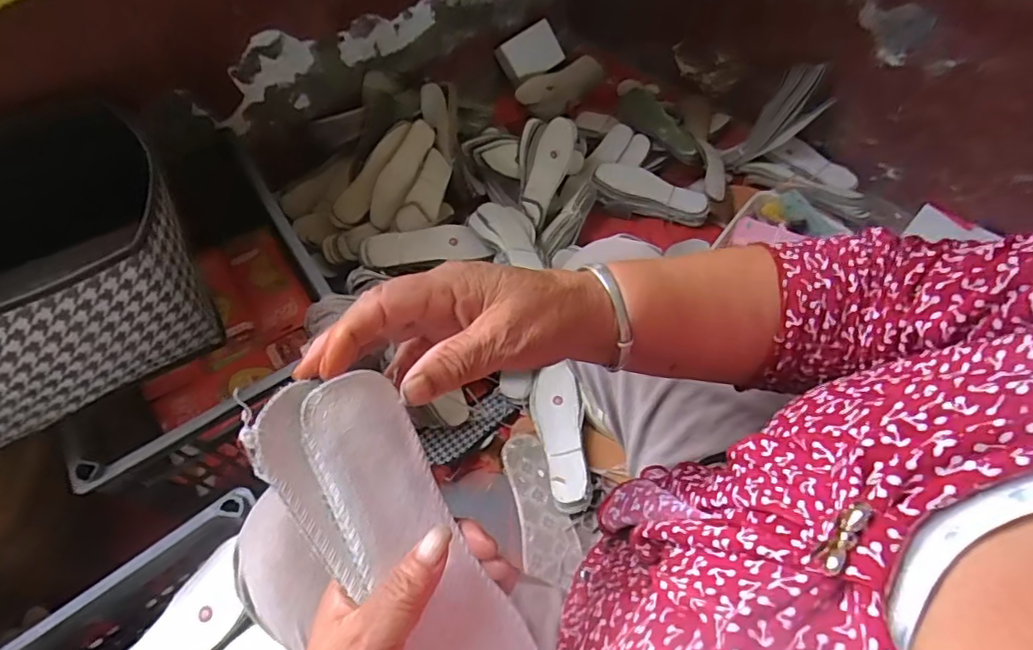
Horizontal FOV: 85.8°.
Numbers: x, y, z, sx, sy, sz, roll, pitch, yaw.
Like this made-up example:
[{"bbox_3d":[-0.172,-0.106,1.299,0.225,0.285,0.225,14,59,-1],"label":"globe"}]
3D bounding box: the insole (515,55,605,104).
[{"bbox_3d":[0.109,-0.562,1.300,0.221,0.019,0.090,-27,88,-16],"label":"insole"}]

